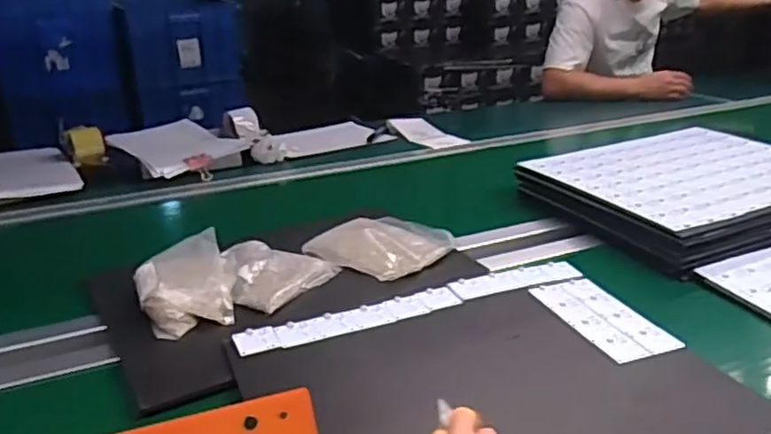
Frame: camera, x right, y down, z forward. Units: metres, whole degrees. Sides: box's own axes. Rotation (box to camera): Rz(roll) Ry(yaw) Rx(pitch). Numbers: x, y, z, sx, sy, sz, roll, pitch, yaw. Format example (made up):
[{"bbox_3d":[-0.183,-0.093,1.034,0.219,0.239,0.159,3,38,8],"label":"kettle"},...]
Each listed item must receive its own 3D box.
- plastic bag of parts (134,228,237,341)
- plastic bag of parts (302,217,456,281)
[{"bbox_3d":[-0.258,0.086,0.873,0.116,0.054,0.159,-11,25,-23],"label":"plastic bag of parts"},{"bbox_3d":[-0.012,0.038,0.995,0.175,0.026,0.157,17,29,37],"label":"plastic bag of parts"}]

